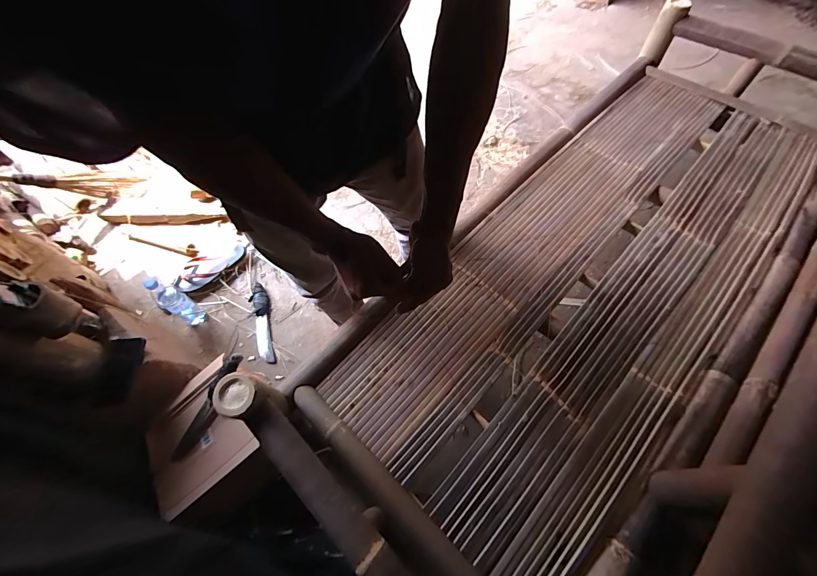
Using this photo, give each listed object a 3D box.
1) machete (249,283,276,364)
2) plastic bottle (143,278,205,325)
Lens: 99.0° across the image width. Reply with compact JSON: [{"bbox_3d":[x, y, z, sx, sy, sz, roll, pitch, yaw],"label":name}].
[{"bbox_3d":[-0.493,0.115,1.179,0.063,0.025,0.294,-20,63,-6],"label":"machete"},{"bbox_3d":[-0.746,0.042,1.104,0.066,0.229,0.066,-2,61,3],"label":"plastic bottle"}]

